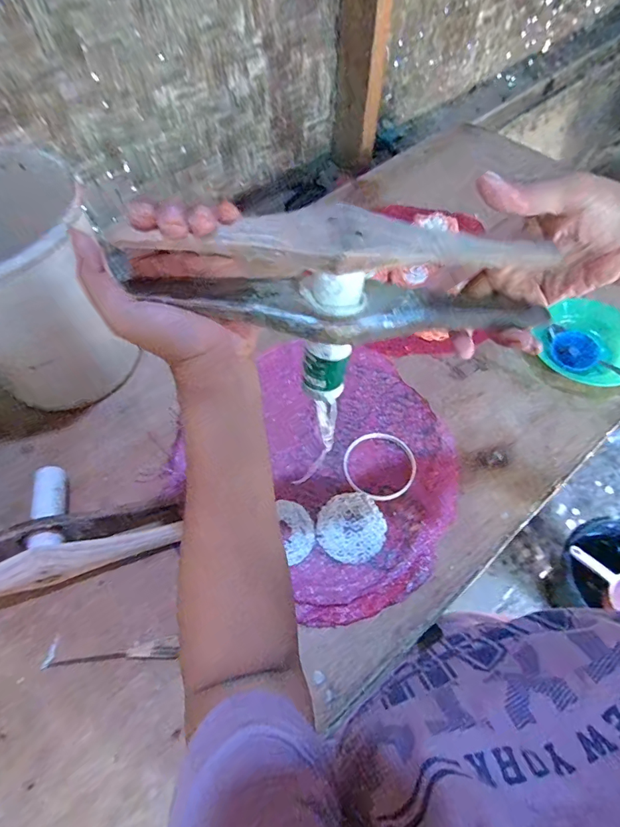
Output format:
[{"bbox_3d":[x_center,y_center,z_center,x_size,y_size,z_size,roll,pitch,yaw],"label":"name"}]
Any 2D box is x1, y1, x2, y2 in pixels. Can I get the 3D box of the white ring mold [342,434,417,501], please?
[{"bbox_3d":[0.089,0.066,0.555,0.090,0.006,0.092,0,60,0],"label":"white ring mold"}]

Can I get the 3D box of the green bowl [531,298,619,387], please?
[{"bbox_3d":[0.406,-0.098,0.626,0.130,0.040,0.135,0,60,0],"label":"green bowl"}]

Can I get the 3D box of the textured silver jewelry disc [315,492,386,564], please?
[{"bbox_3d":[0.048,0.133,0.513,0.078,0.004,0.080,11,60,7],"label":"textured silver jewelry disc"}]

